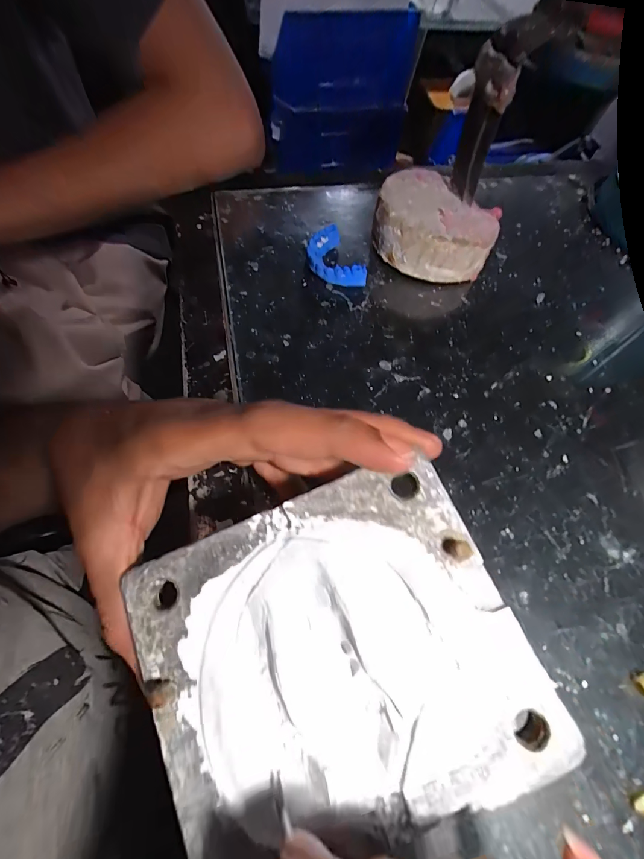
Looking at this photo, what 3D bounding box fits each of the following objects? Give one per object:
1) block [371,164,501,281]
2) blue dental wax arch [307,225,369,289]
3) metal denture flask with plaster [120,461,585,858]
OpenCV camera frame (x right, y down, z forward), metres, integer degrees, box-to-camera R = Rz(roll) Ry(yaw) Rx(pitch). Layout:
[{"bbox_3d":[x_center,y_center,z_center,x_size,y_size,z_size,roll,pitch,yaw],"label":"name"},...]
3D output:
[{"bbox_3d":[0.089,-0.161,0.294,0.089,0.043,0.084,18,62,5],"label":"block"},{"bbox_3d":[0.010,-0.131,0.288,0.036,0.016,0.054,-26,67,-16],"label":"blue dental wax arch"},{"bbox_3d":[0.004,0.078,0.128,0.123,0.026,0.108,-18,65,-13],"label":"metal denture flask with plaster"}]

